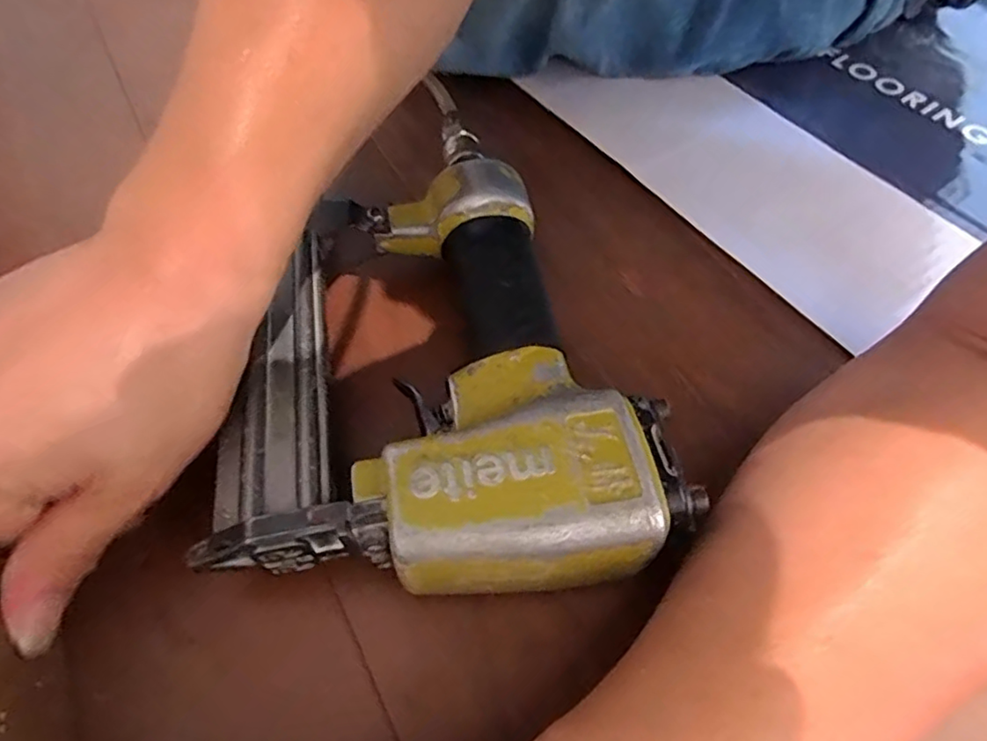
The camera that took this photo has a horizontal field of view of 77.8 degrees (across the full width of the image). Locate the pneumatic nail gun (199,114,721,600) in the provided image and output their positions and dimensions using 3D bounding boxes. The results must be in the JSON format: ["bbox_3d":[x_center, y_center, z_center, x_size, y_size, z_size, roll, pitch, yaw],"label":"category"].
[{"bbox_3d":[-0.022,-0.008,0.258,0.161,0.062,0.205,-3,59,-3],"label":"pneumatic nail gun"}]

